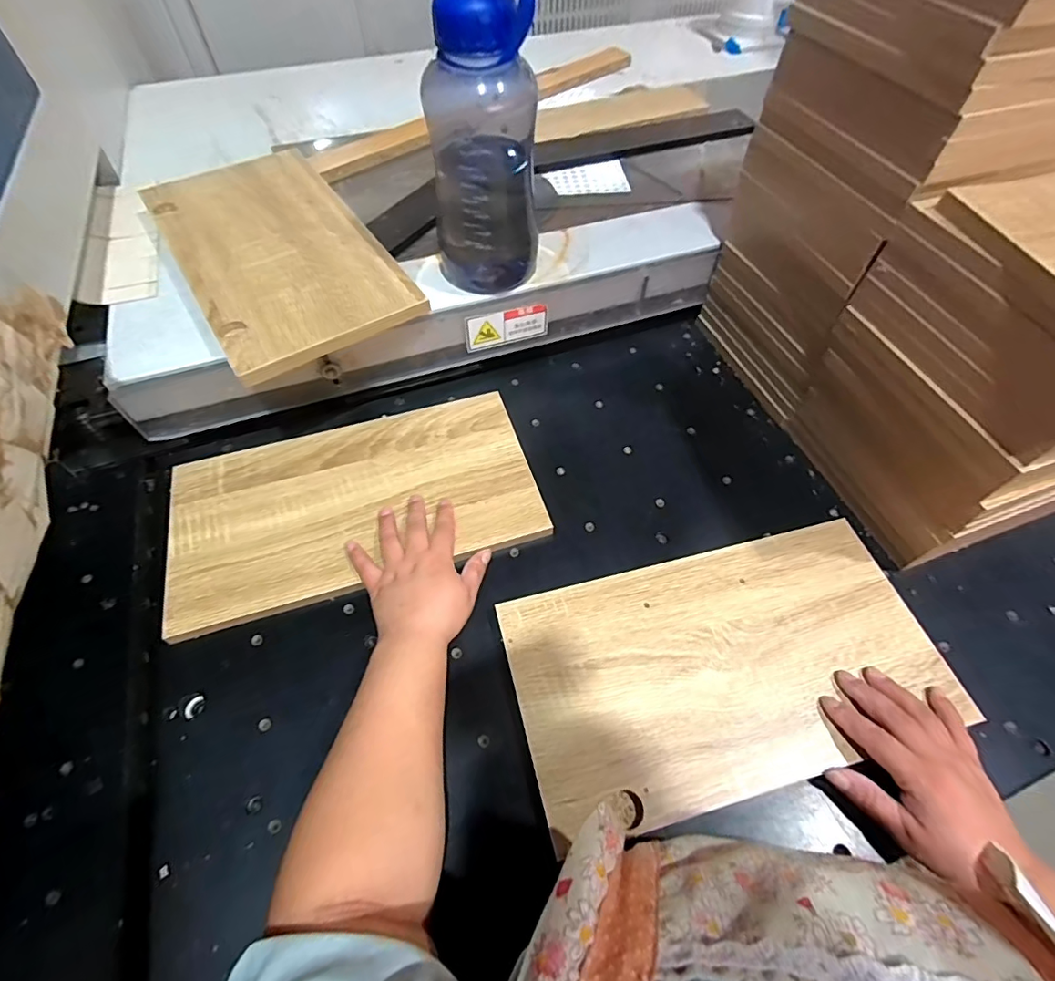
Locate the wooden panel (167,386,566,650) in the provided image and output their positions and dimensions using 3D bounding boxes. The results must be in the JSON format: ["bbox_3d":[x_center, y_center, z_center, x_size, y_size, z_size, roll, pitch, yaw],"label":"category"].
[{"bbox_3d":[-0.177,0.006,0.539,0.361,0.018,0.200,-15,62,-8],"label":"wooden panel"}]

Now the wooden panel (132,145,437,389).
[{"bbox_3d":[-0.281,-0.273,0.576,0.195,0.014,0.365,-30,64,-18],"label":"wooden panel"}]

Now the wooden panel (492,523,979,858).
[{"bbox_3d":[0.171,0.147,0.448,0.359,0.013,0.194,-13,61,-7],"label":"wooden panel"}]

